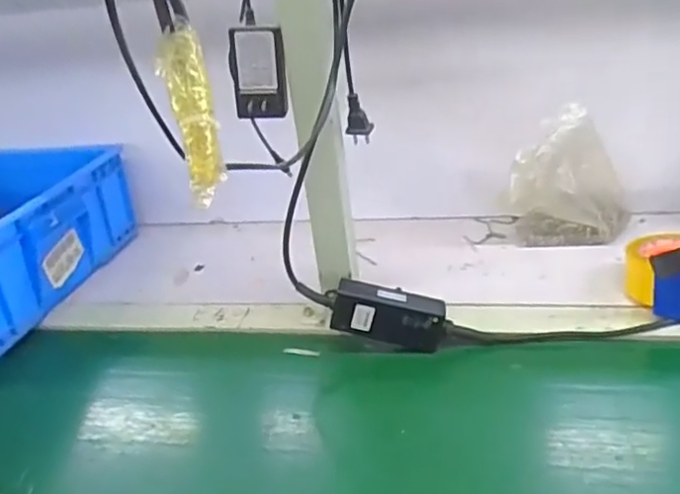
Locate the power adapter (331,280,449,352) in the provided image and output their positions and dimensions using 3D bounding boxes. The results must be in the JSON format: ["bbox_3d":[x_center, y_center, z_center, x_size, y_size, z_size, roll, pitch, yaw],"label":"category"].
[{"bbox_3d":[0.053,0.071,0.677,0.119,0.057,0.029,13,30,2],"label":"power adapter"}]

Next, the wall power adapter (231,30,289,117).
[{"bbox_3d":[-0.075,-0.163,0.602,0.051,0.077,0.029,-10,29,-5],"label":"wall power adapter"}]

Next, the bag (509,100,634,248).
[{"bbox_3d":[0.290,-0.081,0.815,0.133,0.162,0.094,8,32,26],"label":"bag"}]

